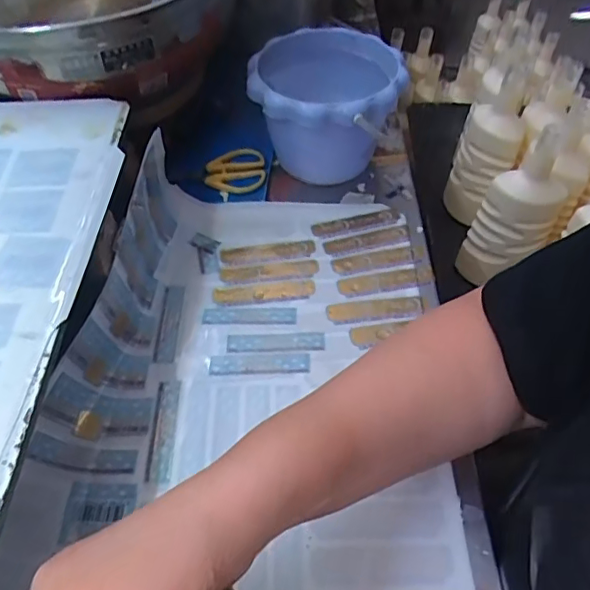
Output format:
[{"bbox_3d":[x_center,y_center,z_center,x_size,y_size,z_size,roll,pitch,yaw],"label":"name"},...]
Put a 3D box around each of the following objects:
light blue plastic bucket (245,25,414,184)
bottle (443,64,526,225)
[{"bbox_3d":[0.031,-0.180,0.560,0.139,0.116,0.132,1,51,-2],"label":"light blue plastic bucket"},{"bbox_3d":[0.278,-0.211,0.812,0.080,0.216,0.078,19,53,12],"label":"bottle"}]

